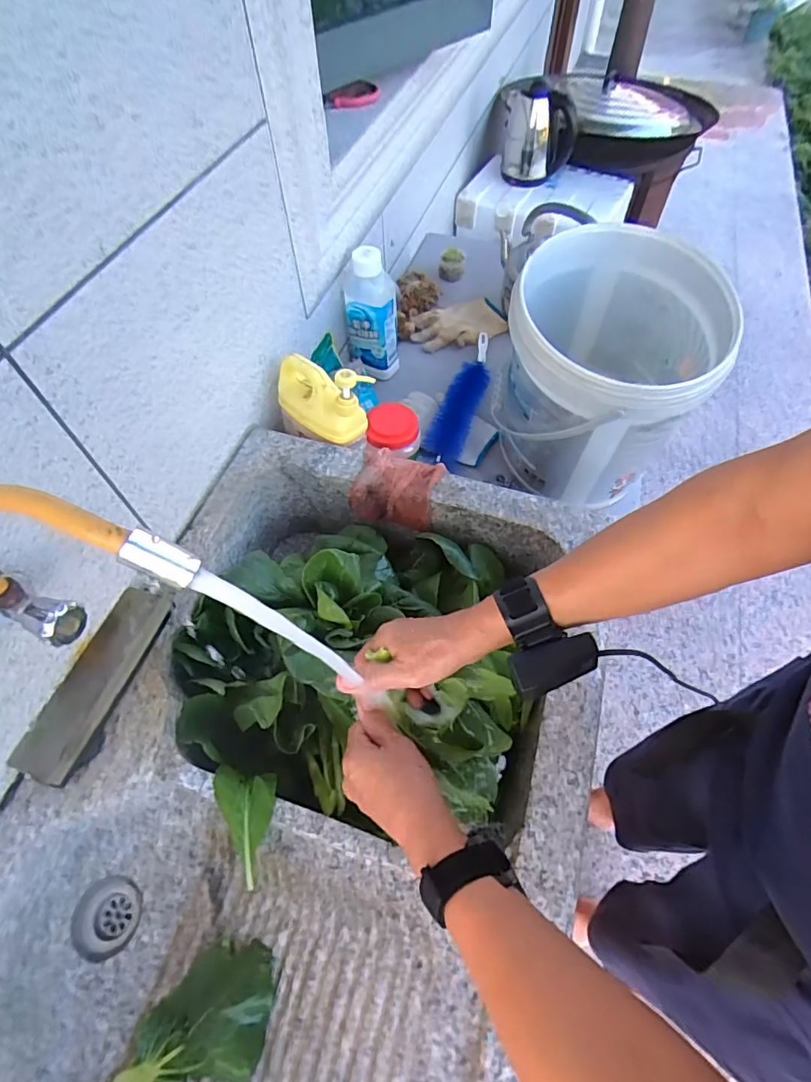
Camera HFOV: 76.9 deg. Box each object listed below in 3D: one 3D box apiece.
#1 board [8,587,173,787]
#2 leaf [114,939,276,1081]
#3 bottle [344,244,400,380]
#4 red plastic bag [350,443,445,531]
[{"bbox_3d":[-0.322,0.140,0.531,0.059,0.015,0.196,15,60,10],"label":"board"},{"bbox_3d":[-0.186,0.423,0.449,0.140,0.047,0.091,-13,59,-7],"label":"leaf"},{"bbox_3d":[-0.061,-0.406,0.931,0.092,0.224,0.065,-5,58,-2],"label":"bottle"},{"bbox_3d":[-0.011,-0.073,0.715,0.113,0.073,0.076,14,60,10],"label":"red plastic bag"}]

